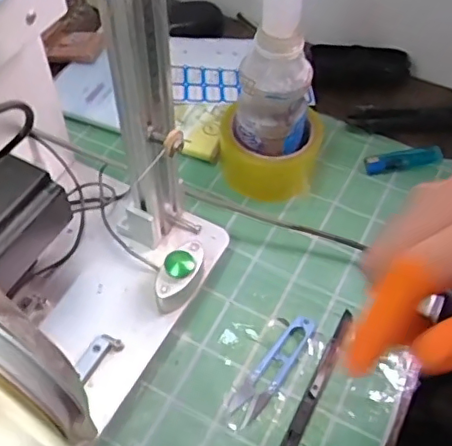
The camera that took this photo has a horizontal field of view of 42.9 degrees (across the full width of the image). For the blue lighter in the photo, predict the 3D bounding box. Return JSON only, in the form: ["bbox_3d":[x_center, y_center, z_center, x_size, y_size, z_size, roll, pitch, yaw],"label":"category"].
[{"bbox_3d":[0.181,-0.063,0.582,0.082,0.013,0.020,-8,54,-9],"label":"blue lighter"}]

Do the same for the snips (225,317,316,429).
[{"bbox_3d":[0.038,0.113,0.450,0.024,0.012,0.099,33,58,20],"label":"snips"}]

